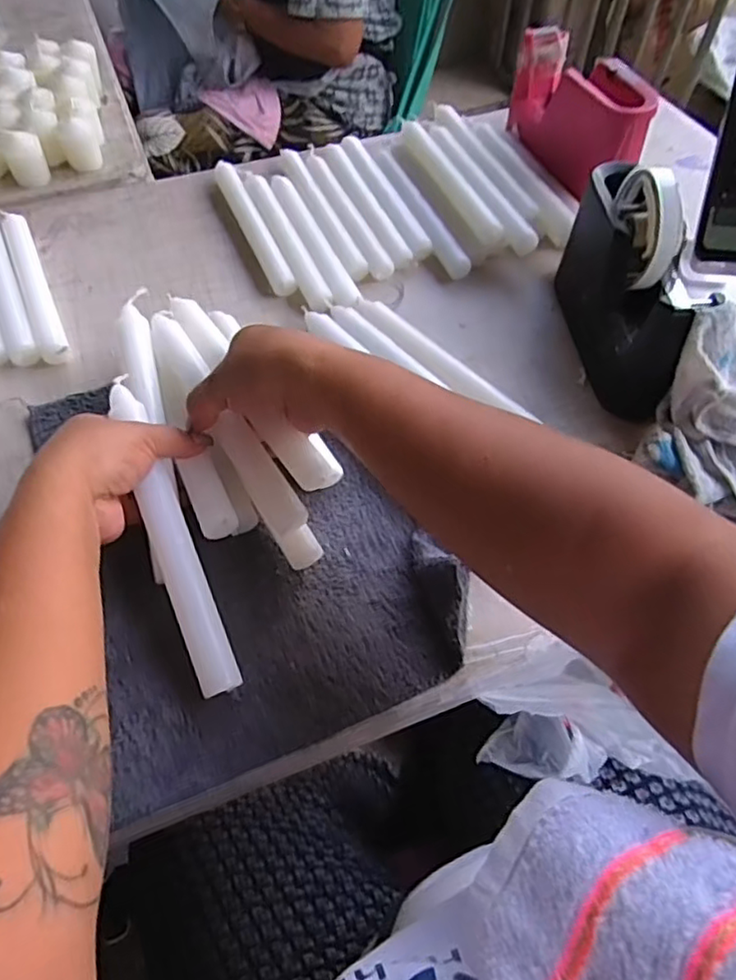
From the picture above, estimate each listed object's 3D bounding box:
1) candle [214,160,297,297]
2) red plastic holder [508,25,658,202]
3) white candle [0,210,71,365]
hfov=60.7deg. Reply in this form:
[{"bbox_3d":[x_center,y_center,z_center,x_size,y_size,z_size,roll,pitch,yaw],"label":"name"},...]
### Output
[{"bbox_3d":[-0.112,-0.255,0.605,0.021,0.016,0.198,-20,59,-13],"label":"candle"},{"bbox_3d":[0.207,-0.371,0.623,0.072,0.086,0.184,-11,58,-8],"label":"red plastic holder"},{"bbox_3d":[-0.293,-0.182,0.552,0.021,0.016,0.206,-22,60,-14],"label":"white candle"}]

